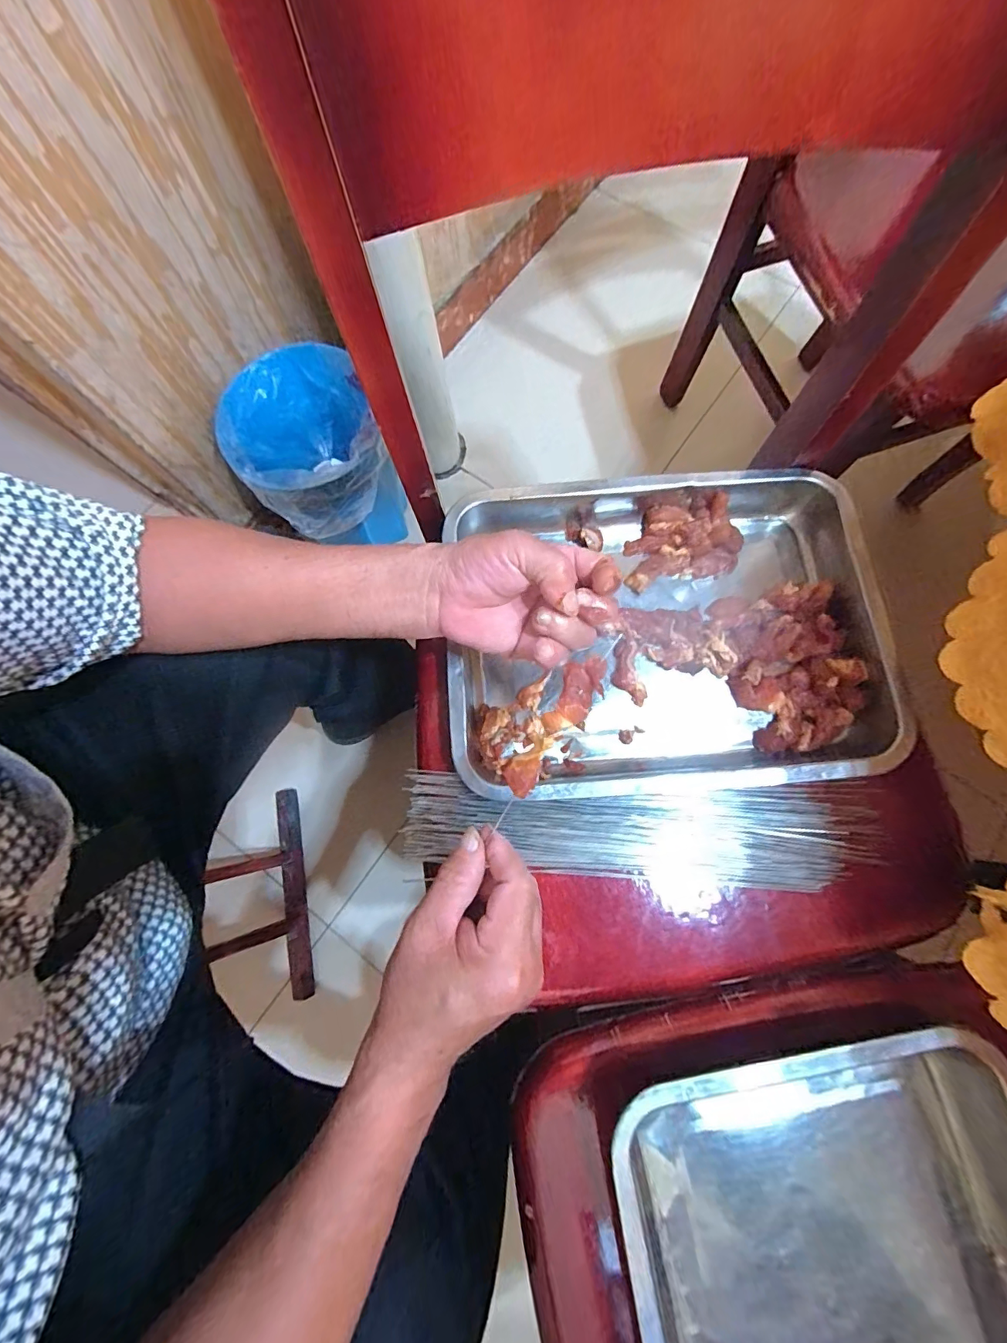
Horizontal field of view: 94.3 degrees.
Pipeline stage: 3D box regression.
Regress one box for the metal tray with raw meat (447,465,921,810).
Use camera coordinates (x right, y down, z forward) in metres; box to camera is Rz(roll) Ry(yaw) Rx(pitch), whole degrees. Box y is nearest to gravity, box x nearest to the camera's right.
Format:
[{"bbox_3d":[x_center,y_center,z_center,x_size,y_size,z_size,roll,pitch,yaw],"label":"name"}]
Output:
[{"bbox_3d":[0.138,-0.037,0.396,0.372,0.040,0.264,-5,77,0],"label":"metal tray with raw meat"}]

